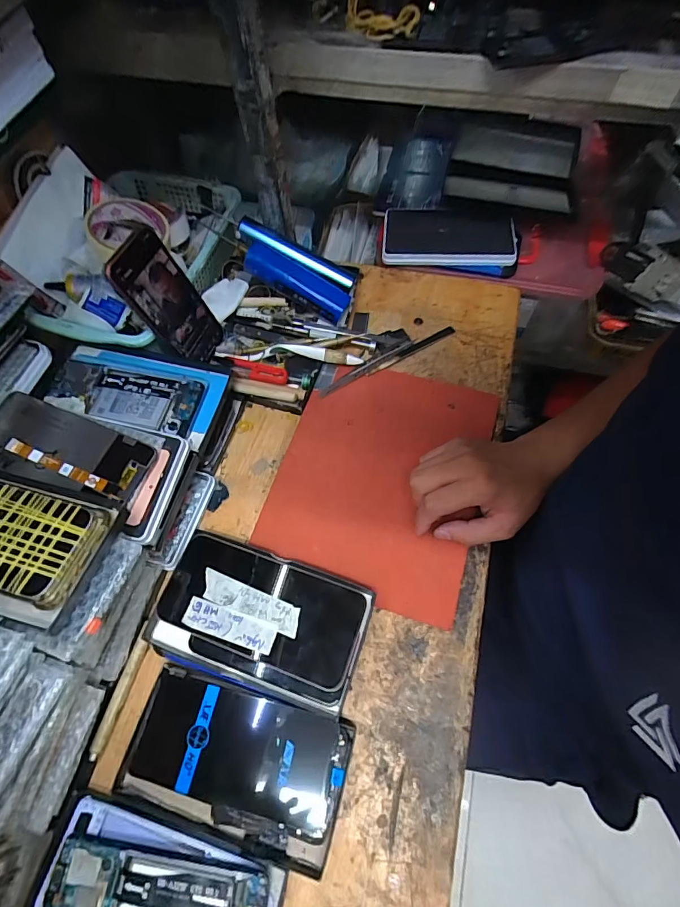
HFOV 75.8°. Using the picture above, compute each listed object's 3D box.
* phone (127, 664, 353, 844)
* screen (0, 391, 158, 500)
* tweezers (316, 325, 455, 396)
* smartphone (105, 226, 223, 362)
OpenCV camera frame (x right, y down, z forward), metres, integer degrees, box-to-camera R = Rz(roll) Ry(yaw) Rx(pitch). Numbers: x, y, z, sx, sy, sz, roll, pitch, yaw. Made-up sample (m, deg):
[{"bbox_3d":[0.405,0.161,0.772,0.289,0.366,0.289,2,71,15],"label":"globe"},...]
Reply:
[{"bbox_3d":[-0.080,0.234,0.347,0.166,0.015,0.081,14,65,9],"label":"phone"},{"bbox_3d":[-0.247,-0.005,0.389,0.155,0.009,0.067,19,67,4],"label":"screen"},{"bbox_3d":[0.057,-0.111,0.510,0.182,0.010,0.020,-30,67,-12],"label":"tweezers"},{"bbox_3d":[-0.181,-0.161,0.472,0.016,0.151,0.074,12,71,29],"label":"smartphone"}]

